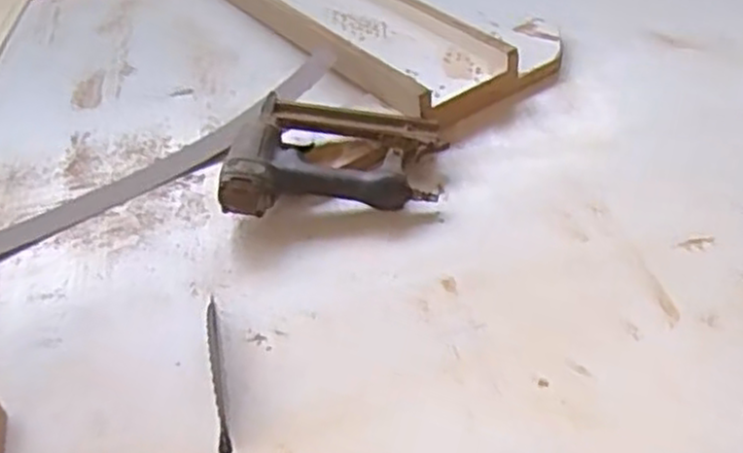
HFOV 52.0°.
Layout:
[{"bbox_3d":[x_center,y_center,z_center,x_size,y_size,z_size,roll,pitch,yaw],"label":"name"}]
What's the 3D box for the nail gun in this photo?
[{"bbox_3d":[-0.041,-0.080,0.850,0.242,0.071,0.151,-5,45,0],"label":"nail gun"}]

